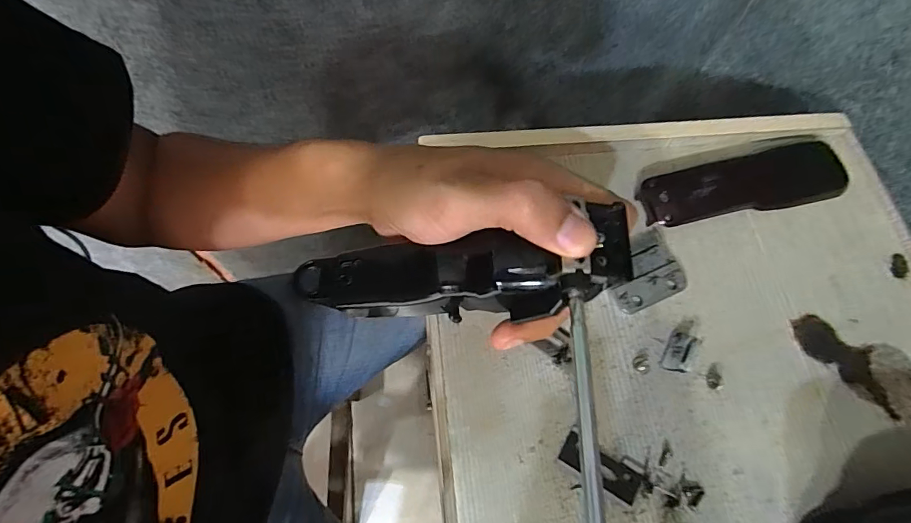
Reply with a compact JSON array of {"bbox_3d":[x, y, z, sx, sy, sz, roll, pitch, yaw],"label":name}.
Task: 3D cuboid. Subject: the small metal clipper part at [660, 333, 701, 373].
[{"bbox_3d":[0.121,0.049,0.244,0.011,0.014,0.023,32,69,11],"label":"small metal clipper part"}]

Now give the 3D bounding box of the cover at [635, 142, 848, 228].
[{"bbox_3d":[0.185,-0.049,0.286,0.138,0.016,0.038,-13,68,-7],"label":"cover"}]

